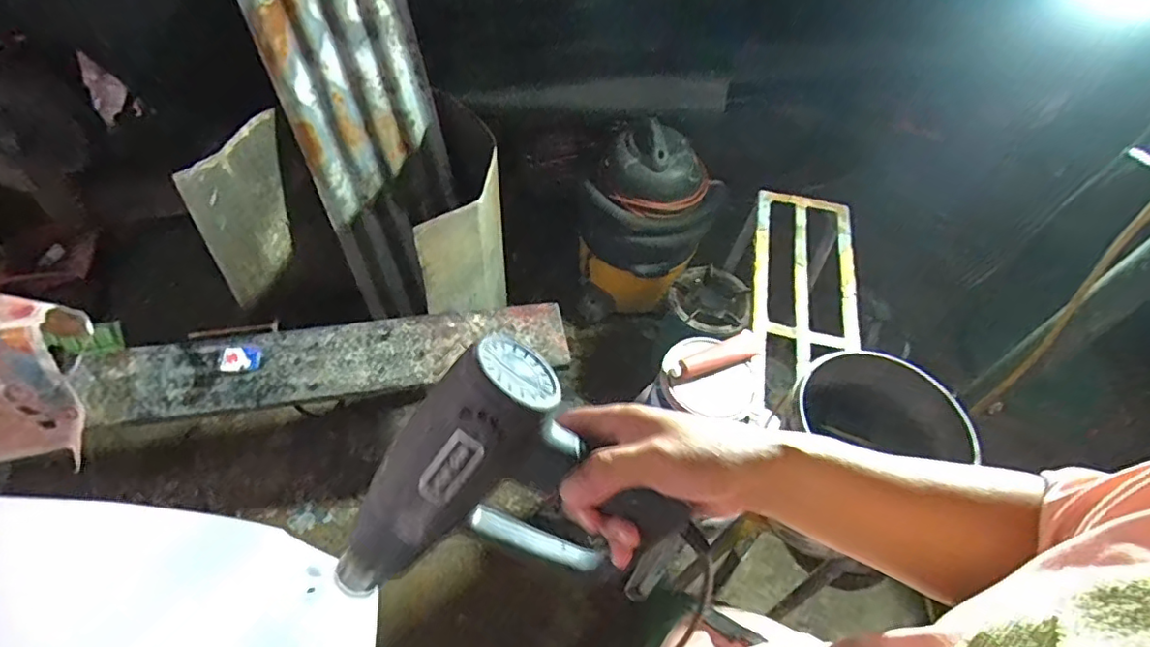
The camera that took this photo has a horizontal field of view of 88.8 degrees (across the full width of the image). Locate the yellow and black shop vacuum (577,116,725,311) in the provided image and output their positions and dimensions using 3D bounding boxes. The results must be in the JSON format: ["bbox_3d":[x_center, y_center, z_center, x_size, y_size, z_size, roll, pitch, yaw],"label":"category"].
[{"bbox_3d":[0.213,-0.293,1.559,0.294,0.370,0.290,30,57,15],"label":"yellow and black shop vacuum"}]

